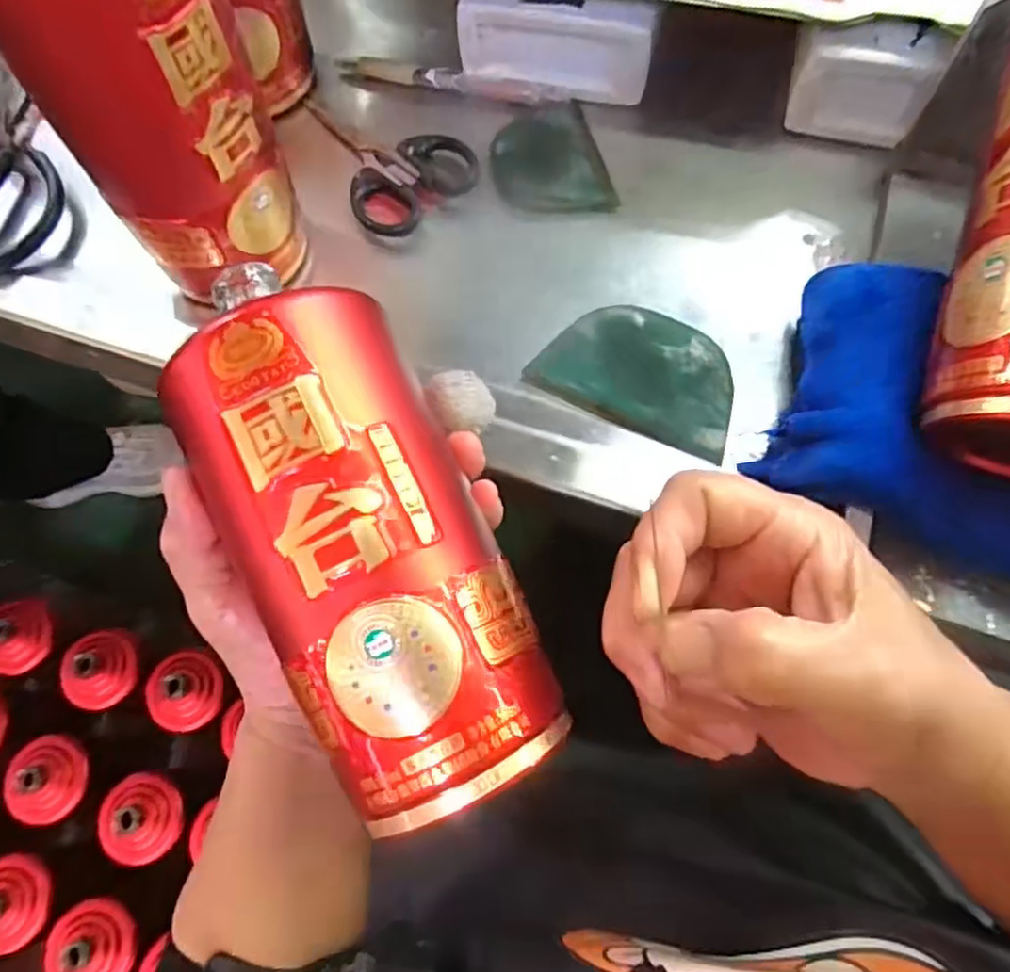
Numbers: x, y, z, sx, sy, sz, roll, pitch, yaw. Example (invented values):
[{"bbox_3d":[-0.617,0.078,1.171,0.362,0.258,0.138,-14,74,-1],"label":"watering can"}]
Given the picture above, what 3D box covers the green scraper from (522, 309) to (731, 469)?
[{"bbox_3d":[0.065,-0.054,0.331,0.093,0.004,0.057,27,78,11],"label":"green scraper"}]

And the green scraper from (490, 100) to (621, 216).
[{"bbox_3d":[0.023,-0.179,0.391,0.058,0.006,0.079,-14,70,-3],"label":"green scraper"}]

